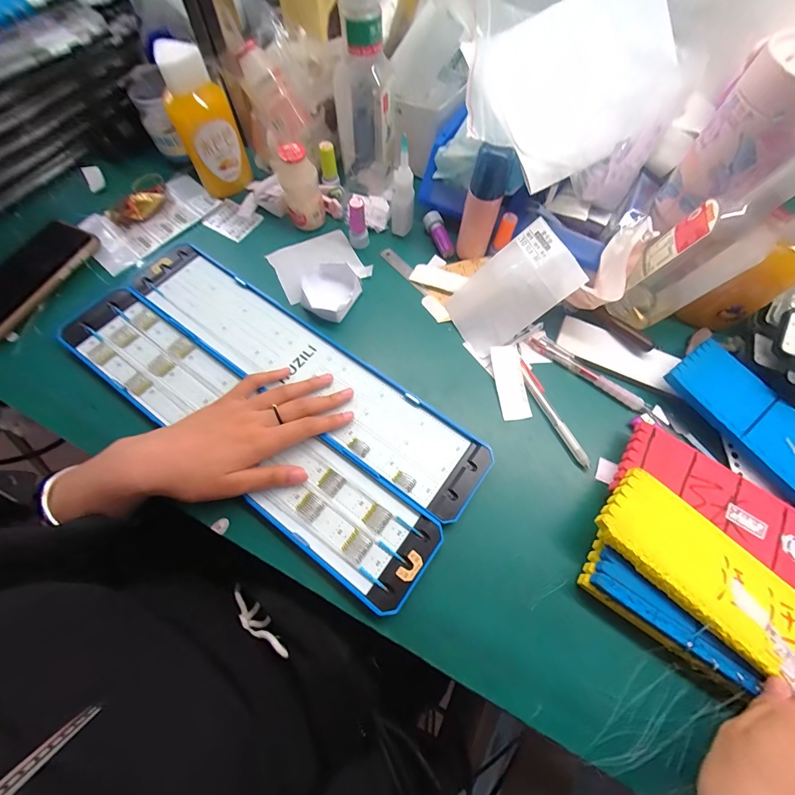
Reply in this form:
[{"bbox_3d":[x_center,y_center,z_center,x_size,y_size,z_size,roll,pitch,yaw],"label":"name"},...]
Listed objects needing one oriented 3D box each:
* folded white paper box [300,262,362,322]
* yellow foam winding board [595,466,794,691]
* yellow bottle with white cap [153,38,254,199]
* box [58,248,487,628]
[{"bbox_3d":[-0.079,-0.122,0.433,0.069,0.030,0.073,1,65,-3],"label":"folded white paper box"},{"bbox_3d":[0.311,0.195,0.273,0.343,0.012,0.078,41,69,15],"label":"yellow foam winding board"},{"bbox_3d":[-0.219,-0.313,0.422,0.064,0.149,0.058,-20,70,-9],"label":"yellow bottle with white cap"},{"bbox_3d":[-0.126,-0.001,0.379,0.433,0.020,0.182,37,68,12],"label":"box"}]

